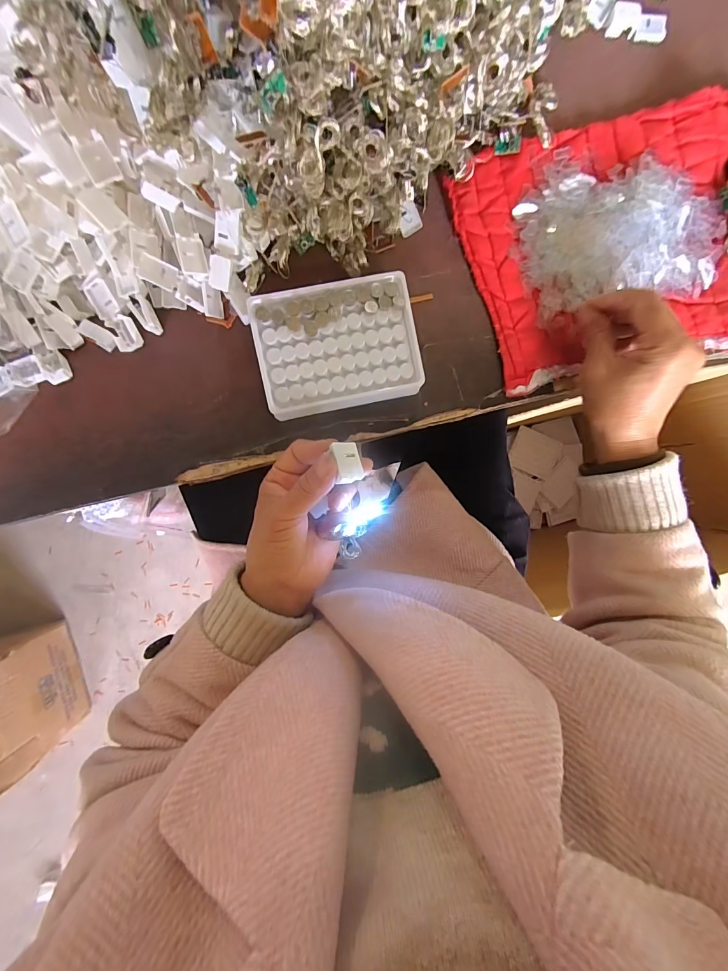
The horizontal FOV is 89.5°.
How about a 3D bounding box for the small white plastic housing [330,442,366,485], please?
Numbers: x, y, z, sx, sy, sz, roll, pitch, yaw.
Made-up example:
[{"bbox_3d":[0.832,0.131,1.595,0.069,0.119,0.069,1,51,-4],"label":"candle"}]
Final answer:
[{"bbox_3d":[-0.012,-0.015,0.250,0.020,0.009,0.028,-11,78,-29],"label":"small white plastic housing"}]

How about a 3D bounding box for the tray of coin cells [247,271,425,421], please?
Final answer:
[{"bbox_3d":[-0.022,-0.116,0.315,0.129,0.034,0.099,-12,94,-3],"label":"tray of coin cells"}]

